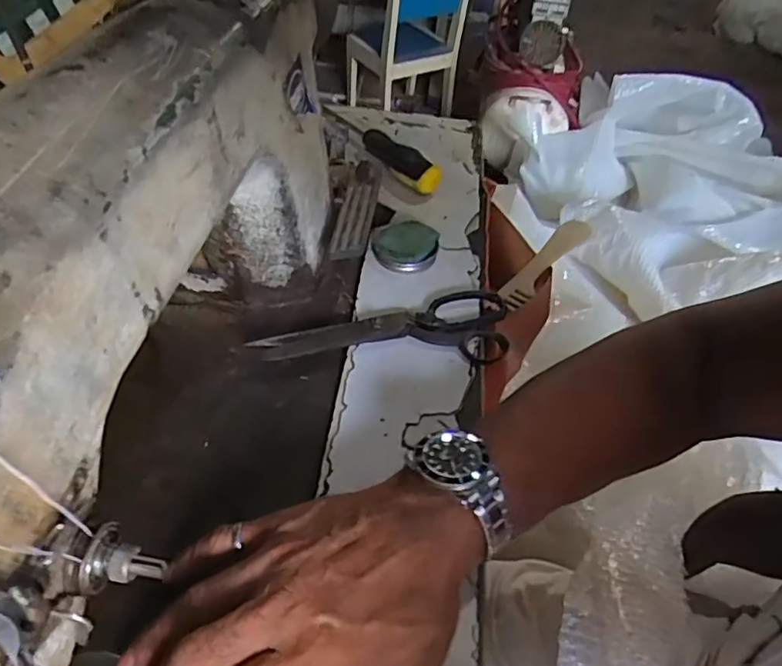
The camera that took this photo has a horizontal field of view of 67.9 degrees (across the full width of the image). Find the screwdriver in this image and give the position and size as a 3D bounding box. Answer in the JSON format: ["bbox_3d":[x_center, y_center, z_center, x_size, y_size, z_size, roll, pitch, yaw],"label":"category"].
[{"bbox_3d":[-0.015,-0.199,0.604,0.026,0.031,0.196,-23,50,-23],"label":"screwdriver"}]

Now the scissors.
[{"bbox_3d":[-0.003,-0.005,0.439,0.184,0.015,0.065,0,45,-2],"label":"scissors"}]

